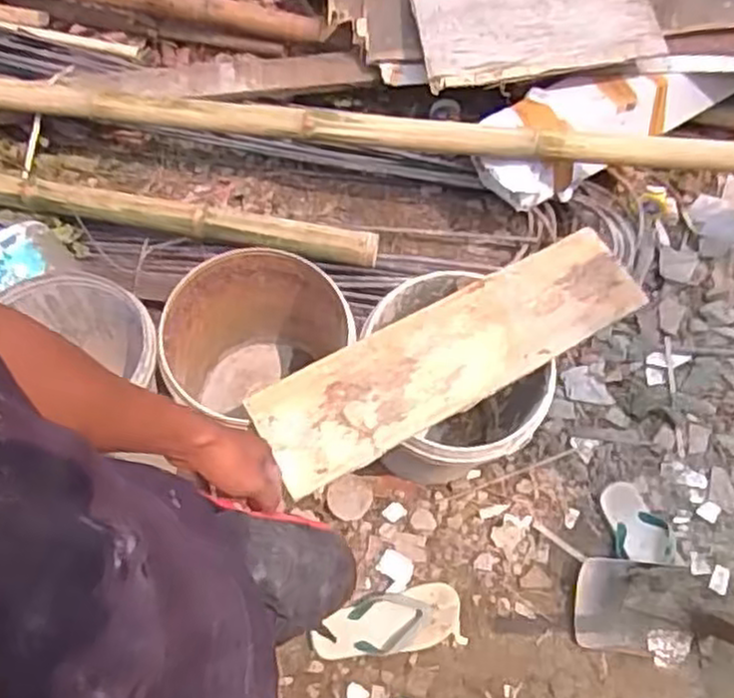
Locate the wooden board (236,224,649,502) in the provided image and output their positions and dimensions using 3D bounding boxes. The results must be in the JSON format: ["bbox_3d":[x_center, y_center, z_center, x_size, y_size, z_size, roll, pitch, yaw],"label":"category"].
[{"bbox_3d":[0.132,0.008,1.154,0.621,0.033,0.167,-27,67,-13],"label":"wooden board"}]

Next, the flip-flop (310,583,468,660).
[{"bbox_3d":[0.036,0.494,1.343,0.263,0.037,0.102,-8,64,-5],"label":"flip-flop"}]

